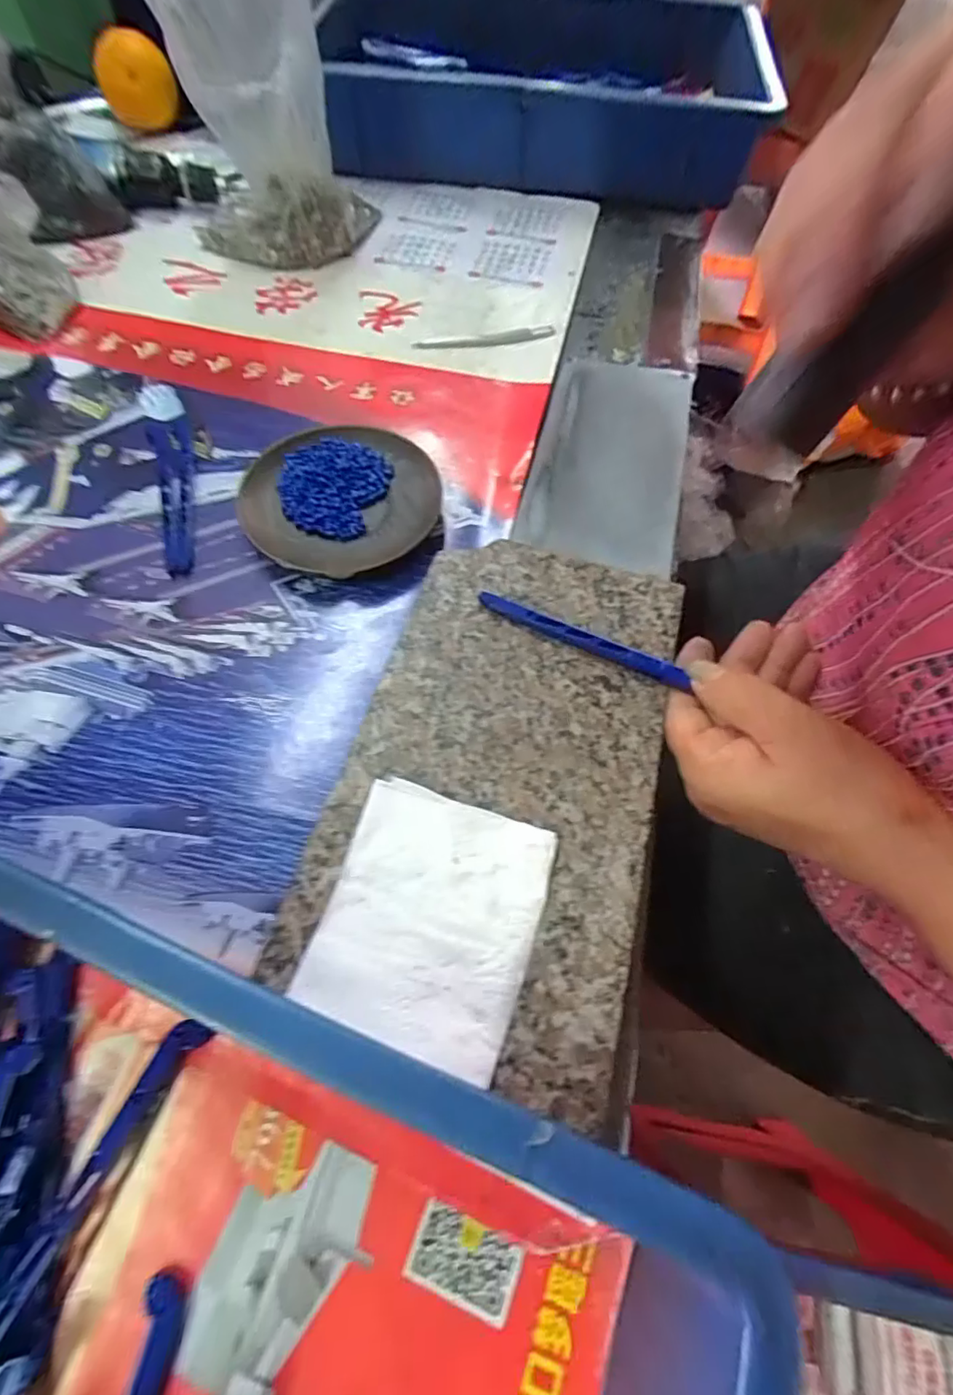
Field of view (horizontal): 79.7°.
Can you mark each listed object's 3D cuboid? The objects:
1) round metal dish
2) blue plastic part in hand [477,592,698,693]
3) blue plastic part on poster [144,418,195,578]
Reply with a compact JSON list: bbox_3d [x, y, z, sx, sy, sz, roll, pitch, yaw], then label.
[{"bbox_3d":[-0.081,-0.115,0.339,0.113,0.017,0.112,0,62,-1],"label":"round metal dish"},{"bbox_3d":[0.051,-0.029,0.278,0.106,0.007,0.010,23,64,8],"label":"blue plastic part in hand"},{"bbox_3d":[-0.183,-0.128,0.349,0.024,0.005,0.134,-18,64,-10],"label":"blue plastic part on poster"}]

